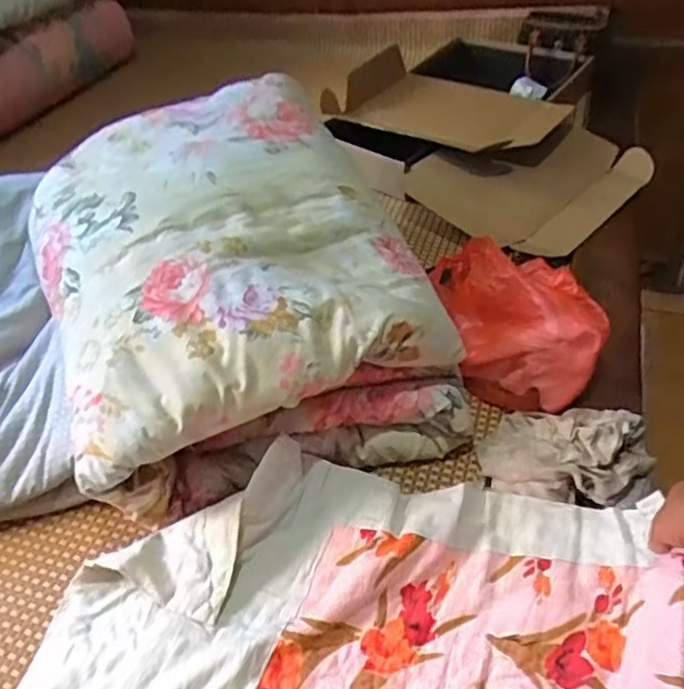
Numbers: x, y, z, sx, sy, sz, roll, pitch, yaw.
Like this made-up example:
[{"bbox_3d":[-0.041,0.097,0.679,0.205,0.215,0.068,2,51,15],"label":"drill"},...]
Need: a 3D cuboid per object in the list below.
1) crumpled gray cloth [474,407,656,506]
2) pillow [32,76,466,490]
[{"bbox_3d":[0.245,0.112,0.724,0.171,0.059,0.131,4,46,8],"label":"crumpled gray cloth"},{"bbox_3d":[-0.151,-0.134,0.792,0.450,0.136,0.496,-20,47,-15],"label":"pillow"}]

